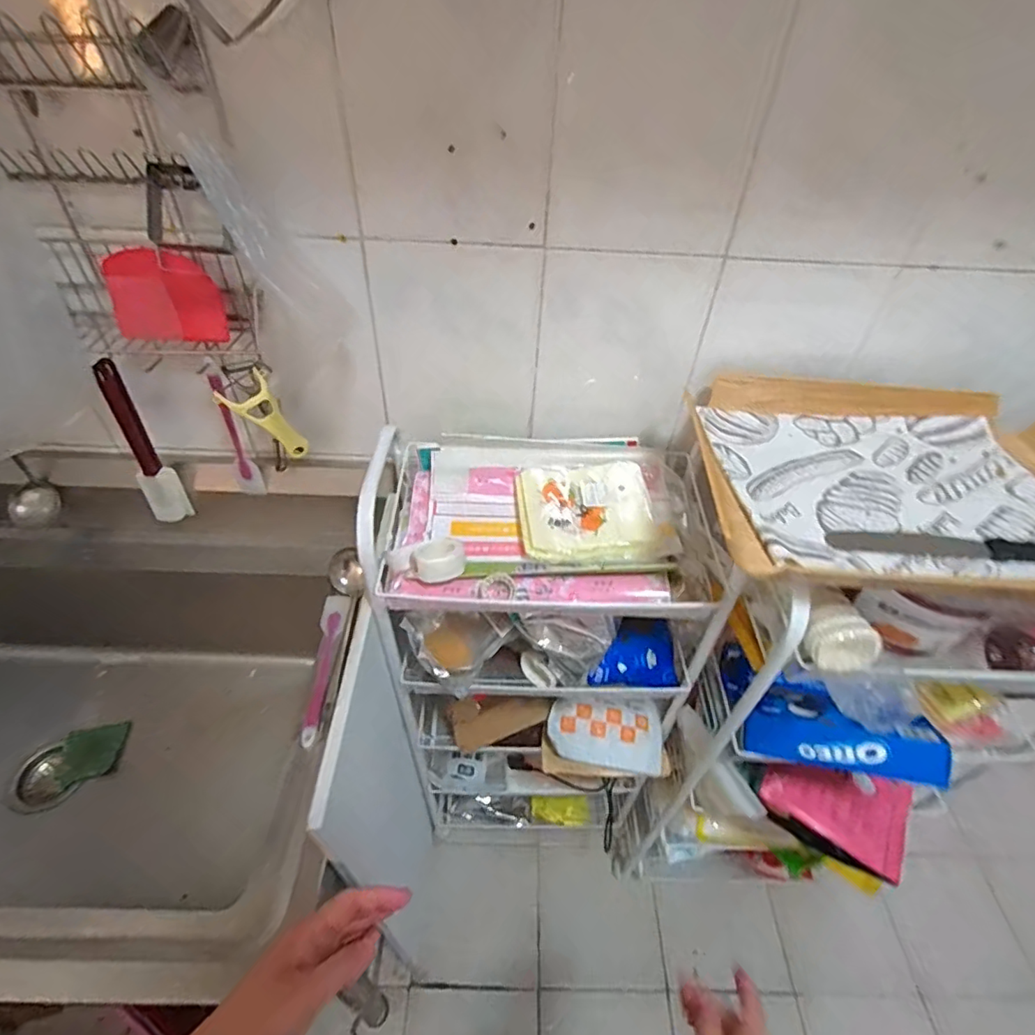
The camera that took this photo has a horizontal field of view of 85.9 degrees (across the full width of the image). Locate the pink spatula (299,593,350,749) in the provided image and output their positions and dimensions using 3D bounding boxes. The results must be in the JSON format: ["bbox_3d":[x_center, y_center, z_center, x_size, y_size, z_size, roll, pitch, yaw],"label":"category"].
[{"bbox_3d":[-0.243,0.186,0.706,0.033,0.011,0.205,-1,44,-5],"label":"pink spatula"}]

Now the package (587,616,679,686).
[{"bbox_3d":[0.162,0.186,0.774,0.120,0.024,0.089,5,80,-20],"label":"package"}]

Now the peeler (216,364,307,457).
[{"bbox_3d":[-0.319,-0.124,0.718,0.069,0.128,0.019,-26,46,6],"label":"peeler"}]

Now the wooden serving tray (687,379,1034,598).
[{"bbox_3d":[0.413,-0.053,0.593,0.412,0.042,0.342,5,44,1],"label":"wooden serving tray"}]

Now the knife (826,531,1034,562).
[{"bbox_3d":[0.429,0.026,0.527,0.259,0.013,0.031,5,44,1],"label":"knife"}]

